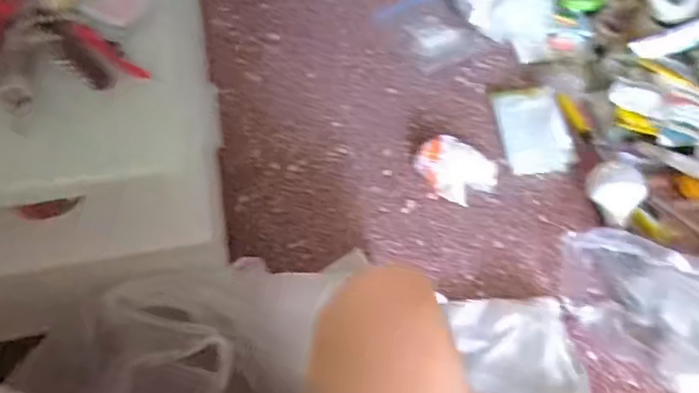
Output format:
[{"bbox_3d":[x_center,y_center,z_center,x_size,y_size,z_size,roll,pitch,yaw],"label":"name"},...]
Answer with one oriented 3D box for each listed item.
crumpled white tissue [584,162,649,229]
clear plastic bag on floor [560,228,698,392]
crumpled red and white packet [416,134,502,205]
[{"bbox_3d":[0.477,-0.011,1.014,0.094,0.068,0.100,-40,70,-21],"label":"crumpled white tissue"},{"bbox_3d":[0.495,0.192,0.860,0.307,0.090,0.263,13,61,5],"label":"clear plastic bag on floor"},{"bbox_3d":[0.190,-0.045,1.005,0.147,0.051,0.104,20,61,8],"label":"crumpled red and white packet"}]

